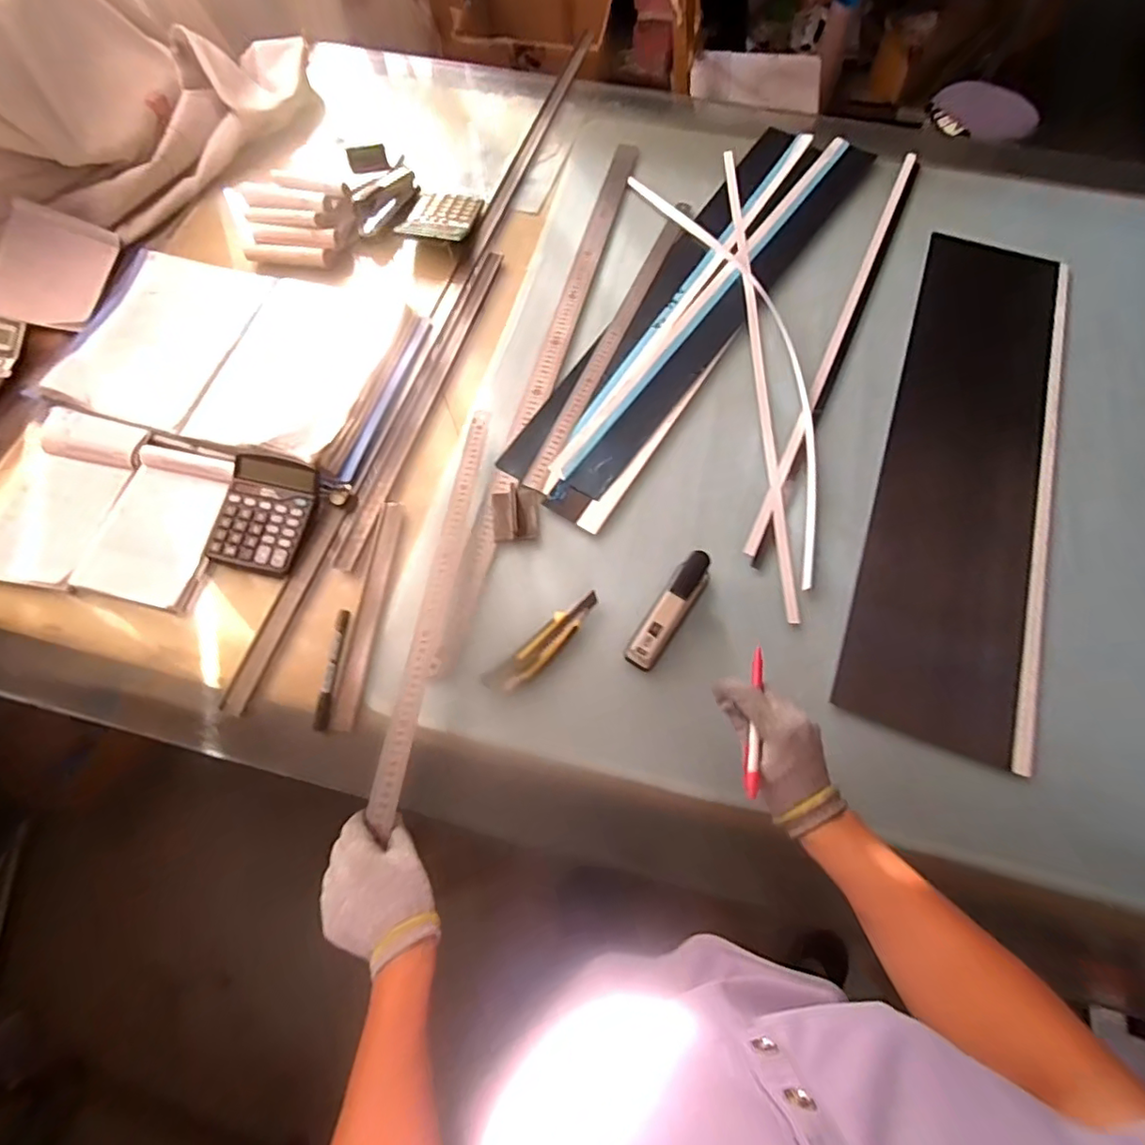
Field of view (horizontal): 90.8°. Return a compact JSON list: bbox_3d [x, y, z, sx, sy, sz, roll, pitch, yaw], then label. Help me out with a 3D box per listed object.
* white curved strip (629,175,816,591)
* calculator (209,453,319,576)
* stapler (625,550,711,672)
[{"bbox_3d":[0.260,-0.356,0.846,0.145,0.015,0.787,-15,67,-5],"label":"white curved strip"},{"bbox_3d":[-0.389,-0.074,0.718,0.107,0.029,0.150,7,67,5],"label":"calculator"},{"bbox_3d":[0.115,0.044,0.666,0.040,0.060,0.151,34,72,12],"label":"stapler"}]

